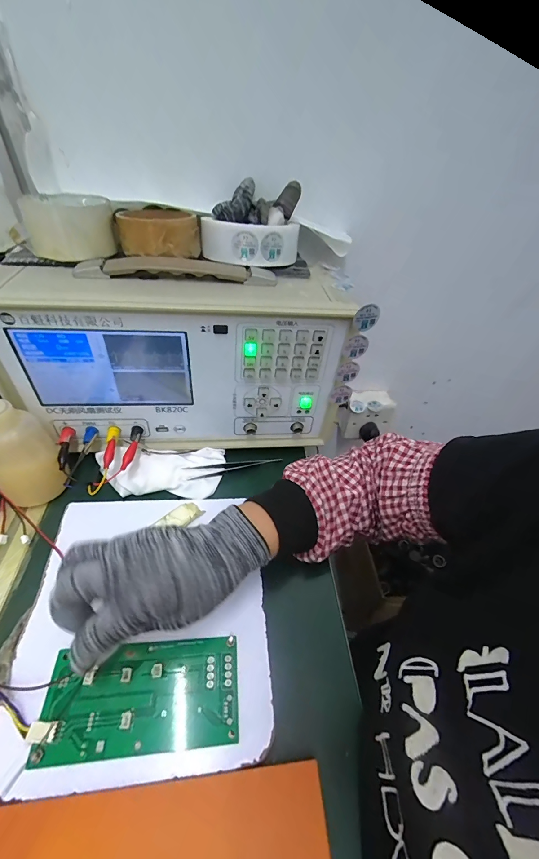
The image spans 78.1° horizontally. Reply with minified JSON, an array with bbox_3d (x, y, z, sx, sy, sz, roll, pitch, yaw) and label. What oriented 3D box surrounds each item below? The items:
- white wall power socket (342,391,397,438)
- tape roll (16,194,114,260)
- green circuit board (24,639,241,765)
[{"bbox_3d":[0.184,-0.029,0.643,0.088,0.078,0.052,-6,48,-12],"label":"white wall power socket"},{"bbox_3d":[-0.203,-0.210,0.339,0.082,0.045,0.076,-20,52,-23],"label":"tape roll"},{"bbox_3d":[-0.091,0.192,0.242,0.133,0.010,0.068,-2,44,-12],"label":"green circuit board"}]

